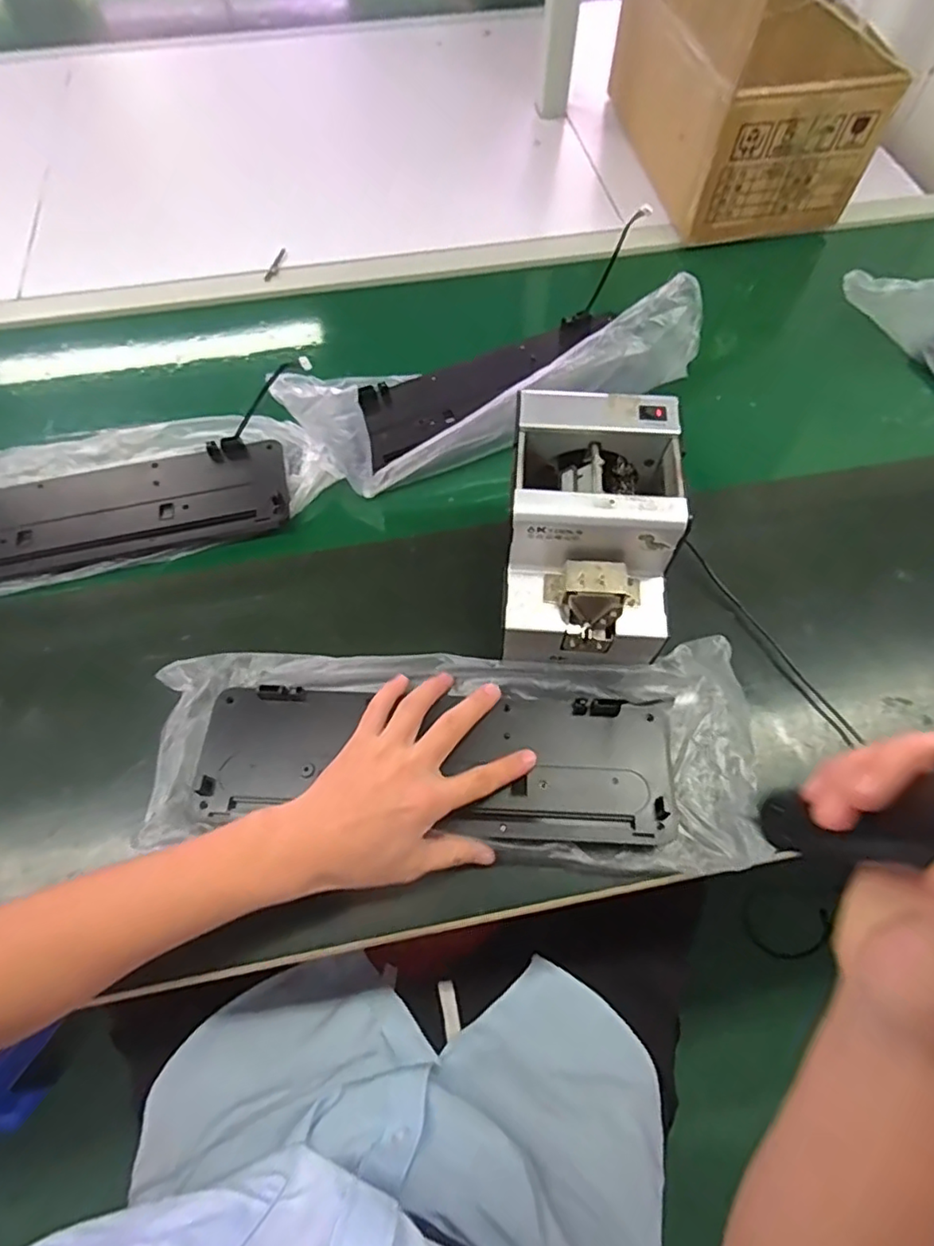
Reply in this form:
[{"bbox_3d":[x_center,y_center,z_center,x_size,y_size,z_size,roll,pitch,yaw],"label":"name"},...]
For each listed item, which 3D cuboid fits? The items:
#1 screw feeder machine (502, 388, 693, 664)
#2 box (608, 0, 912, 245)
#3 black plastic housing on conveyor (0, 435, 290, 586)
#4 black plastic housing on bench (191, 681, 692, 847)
[{"bbox_3d":[0.098,-0.073,0.491,0.122,0.123,0.174,5,64,2],"label":"screw feeder machine"},{"bbox_3d":[0.357,-0.735,0.795,0.226,0.272,0.392,-6,64,-3],"label":"box"},{"bbox_3d":[-0.355,-0.103,0.585,0.355,0.019,0.108,-13,65,-7],"label":"black plastic housing on conveyor"},{"bbox_3d":[-0.023,0.105,0.477,0.359,0.023,0.111,5,63,3],"label":"black plastic housing on bench"}]

